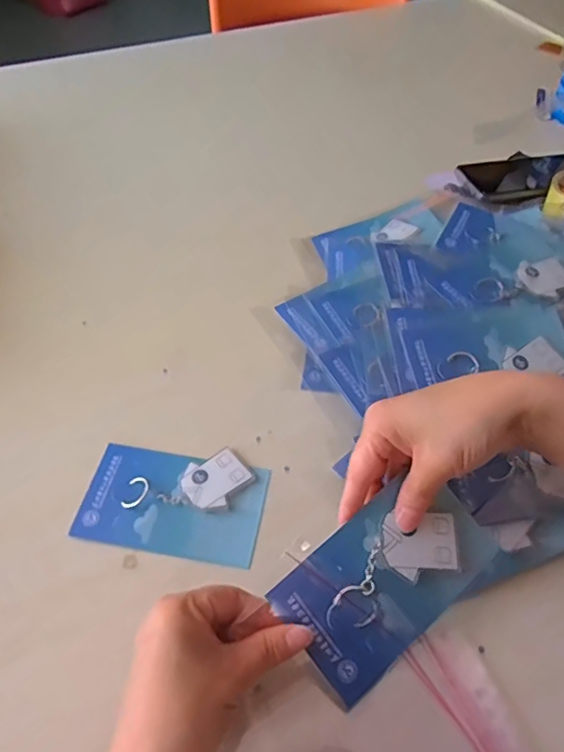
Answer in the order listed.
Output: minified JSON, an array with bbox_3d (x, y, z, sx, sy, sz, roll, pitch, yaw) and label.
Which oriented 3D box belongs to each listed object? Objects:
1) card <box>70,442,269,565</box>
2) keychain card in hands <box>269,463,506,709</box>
[{"bbox_3d":[-0.082,0.094,0.412,0.134,0.011,0.082,8,52,7],"label":"card"},{"bbox_3d":[0.066,0.121,0.332,0.134,0.011,0.080,-37,88,-17],"label":"keychain card in hands"}]

